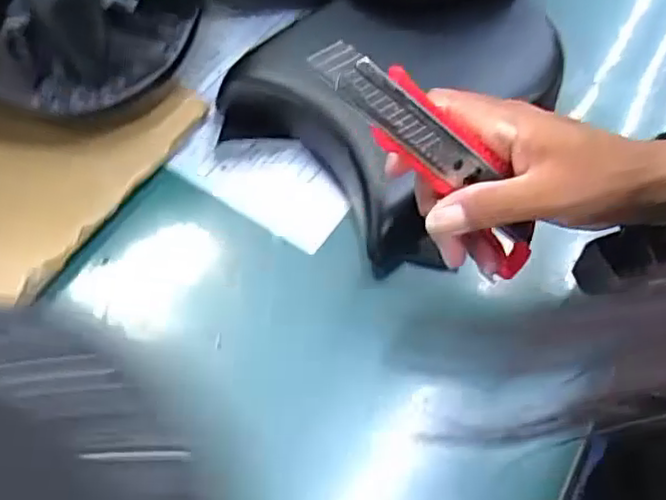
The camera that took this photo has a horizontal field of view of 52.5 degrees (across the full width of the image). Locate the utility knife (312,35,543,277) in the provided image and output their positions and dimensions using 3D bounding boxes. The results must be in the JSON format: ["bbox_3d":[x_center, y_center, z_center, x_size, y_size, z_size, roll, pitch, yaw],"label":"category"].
[{"bbox_3d":[0.052,-0.040,0.314,0.024,0.163,0.029,-17,48,41],"label":"utility knife"}]

